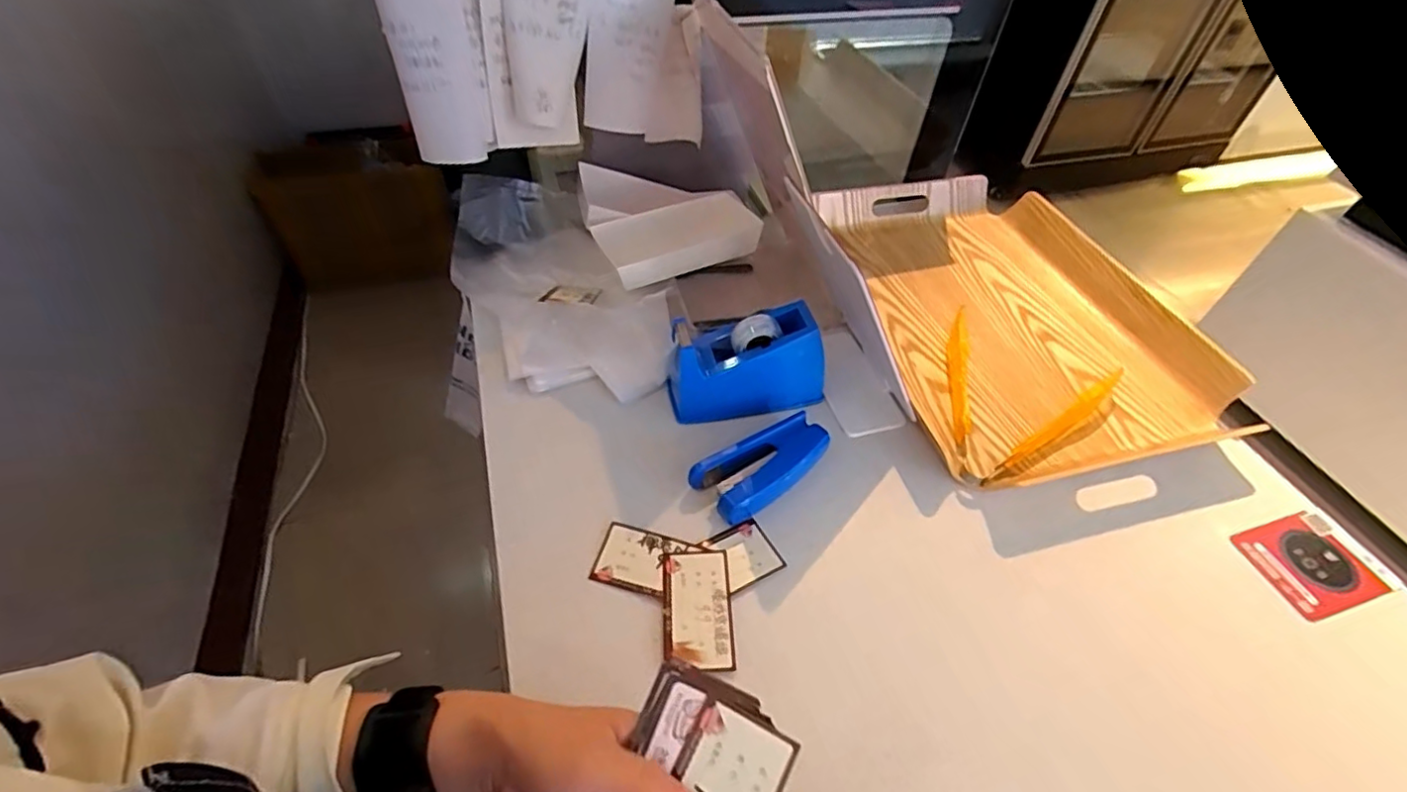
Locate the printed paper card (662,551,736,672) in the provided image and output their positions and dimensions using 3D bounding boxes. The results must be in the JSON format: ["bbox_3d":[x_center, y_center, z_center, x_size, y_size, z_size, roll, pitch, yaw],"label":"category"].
[{"bbox_3d":[-0.004,0.155,0.440,0.049,0.004,0.086,0,49,-4],"label":"printed paper card"}]

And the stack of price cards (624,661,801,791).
[{"bbox_3d":[-0.005,0.183,0.284,0.073,0.005,0.089,26,75,13],"label":"stack of price cards"}]

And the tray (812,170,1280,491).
[{"bbox_3d":[0.325,-0.084,0.637,0.312,0.042,0.394,-8,50,-11],"label":"tray"}]

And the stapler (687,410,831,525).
[{"bbox_3d":[0.052,0.059,0.507,0.117,0.026,0.051,-26,55,-24],"label":"stapler"}]

